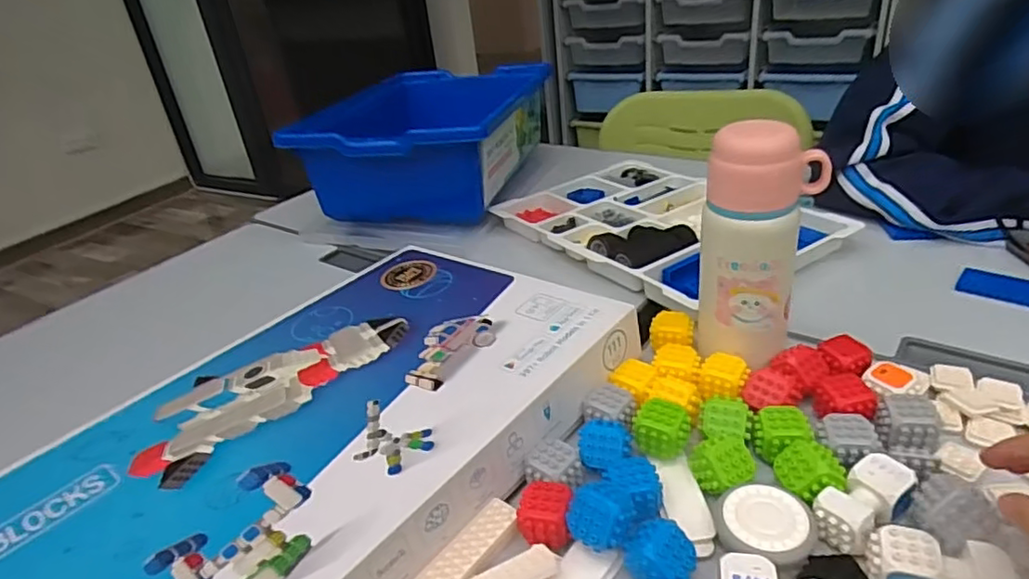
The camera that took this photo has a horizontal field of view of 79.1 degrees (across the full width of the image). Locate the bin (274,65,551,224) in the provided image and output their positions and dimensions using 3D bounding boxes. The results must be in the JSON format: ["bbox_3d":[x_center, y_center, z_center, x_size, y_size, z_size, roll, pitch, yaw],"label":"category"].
[{"bbox_3d":[-0.122,-0.236,0.960,0.280,0.121,0.400,1,31,14],"label":"bin"}]

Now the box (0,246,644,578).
[{"bbox_3d":[-0.183,0.123,0.461,0.307,0.051,0.528,18,38,37],"label":"box"}]

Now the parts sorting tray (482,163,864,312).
[{"bbox_3d":[0.173,-0.084,0.780,0.263,0.038,0.391,-22,33,-24],"label":"parts sorting tray"}]

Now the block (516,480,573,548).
[{"bbox_3d":[0.020,0.148,0.408,0.034,0.027,0.032,-1,30,10],"label":"block"}]

